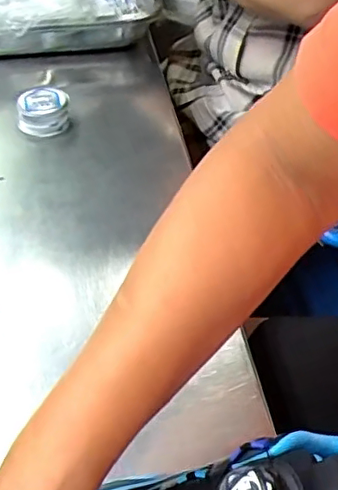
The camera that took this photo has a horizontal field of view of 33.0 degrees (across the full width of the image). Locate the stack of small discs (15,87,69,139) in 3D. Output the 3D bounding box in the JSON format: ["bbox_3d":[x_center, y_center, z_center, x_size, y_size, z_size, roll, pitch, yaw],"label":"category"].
[{"bbox_3d":[-0.128,-0.134,0.580,0.051,0.035,0.045,-13,49,-13],"label":"stack of small discs"}]

